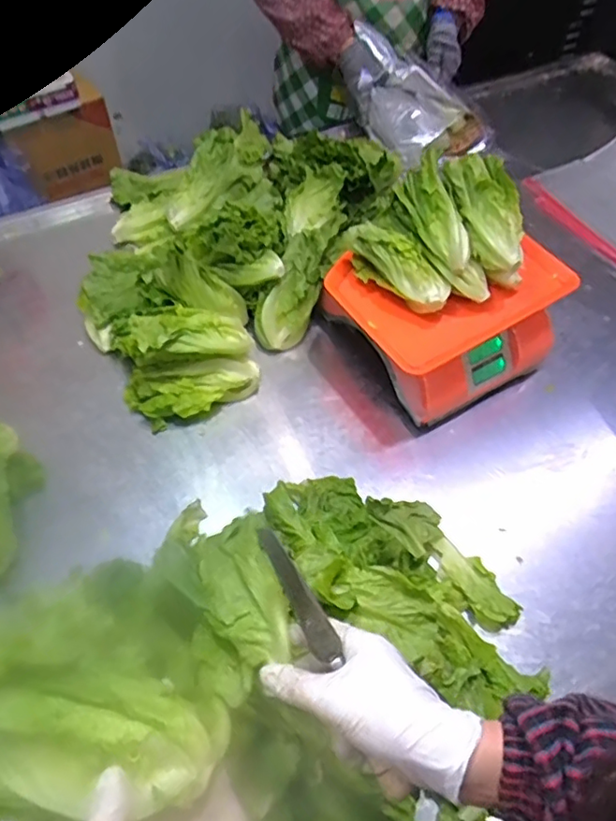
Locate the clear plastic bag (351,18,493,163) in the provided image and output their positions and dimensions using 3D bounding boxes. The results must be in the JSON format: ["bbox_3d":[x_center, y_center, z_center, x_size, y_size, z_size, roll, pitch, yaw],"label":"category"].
[{"bbox_3d":[0.191,-0.565,1.136,0.289,0.103,0.162,41,94,8],"label":"clear plastic bag"}]

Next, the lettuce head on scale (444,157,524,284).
[{"bbox_3d":[0.233,-0.247,0.758,0.070,0.070,0.169,-19,89,-15],"label":"lettuce head on scale"}]

